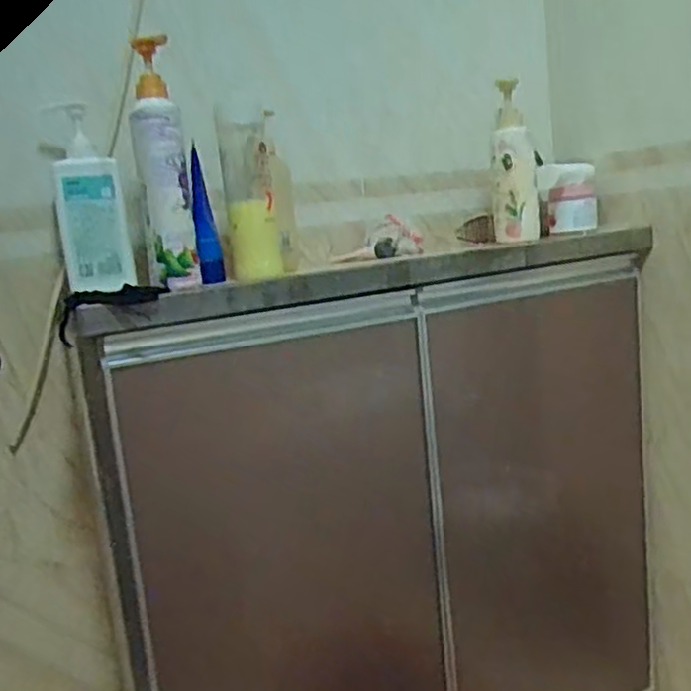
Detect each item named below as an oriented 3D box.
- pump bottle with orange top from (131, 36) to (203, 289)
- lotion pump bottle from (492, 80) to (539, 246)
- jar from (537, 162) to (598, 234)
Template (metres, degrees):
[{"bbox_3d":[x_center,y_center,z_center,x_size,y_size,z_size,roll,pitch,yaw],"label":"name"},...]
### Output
[{"bbox_3d":[-0.195,-0.189,0.761,0.053,0.245,0.072,-9,10,-11],"label":"pump bottle with orange top"},{"bbox_3d":[0.232,-0.251,0.994,0.061,0.205,0.080,-4,10,14],"label":"lotion pump bottle"},{"bbox_3d":[0.330,-0.219,1.064,0.080,0.093,0.084,-3,11,19],"label":"jar"}]

